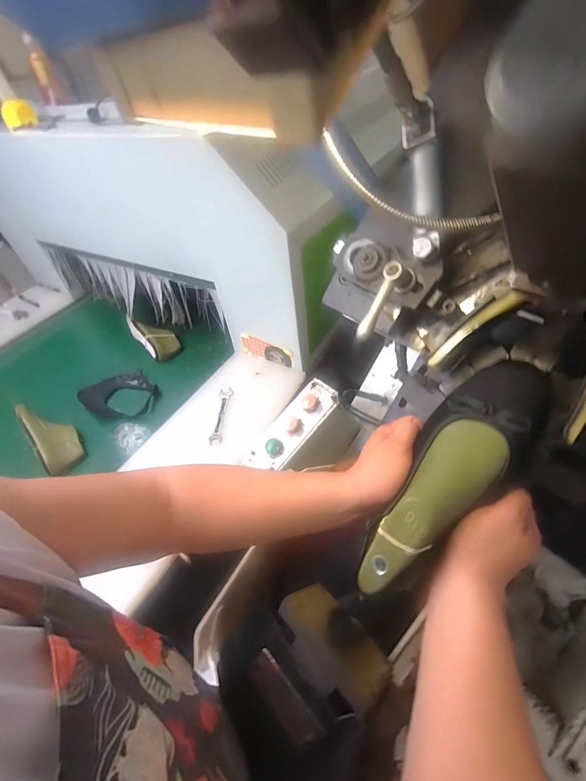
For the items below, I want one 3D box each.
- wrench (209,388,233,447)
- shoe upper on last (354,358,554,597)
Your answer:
[{"bbox_3d":[-0.180,0.061,0.865,0.037,0.008,0.177,-4,44,3],"label":"wrench"},{"bbox_3d":[0.148,0.081,0.334,0.092,0.085,0.249,35,79,35],"label":"shoe upper on last"}]

